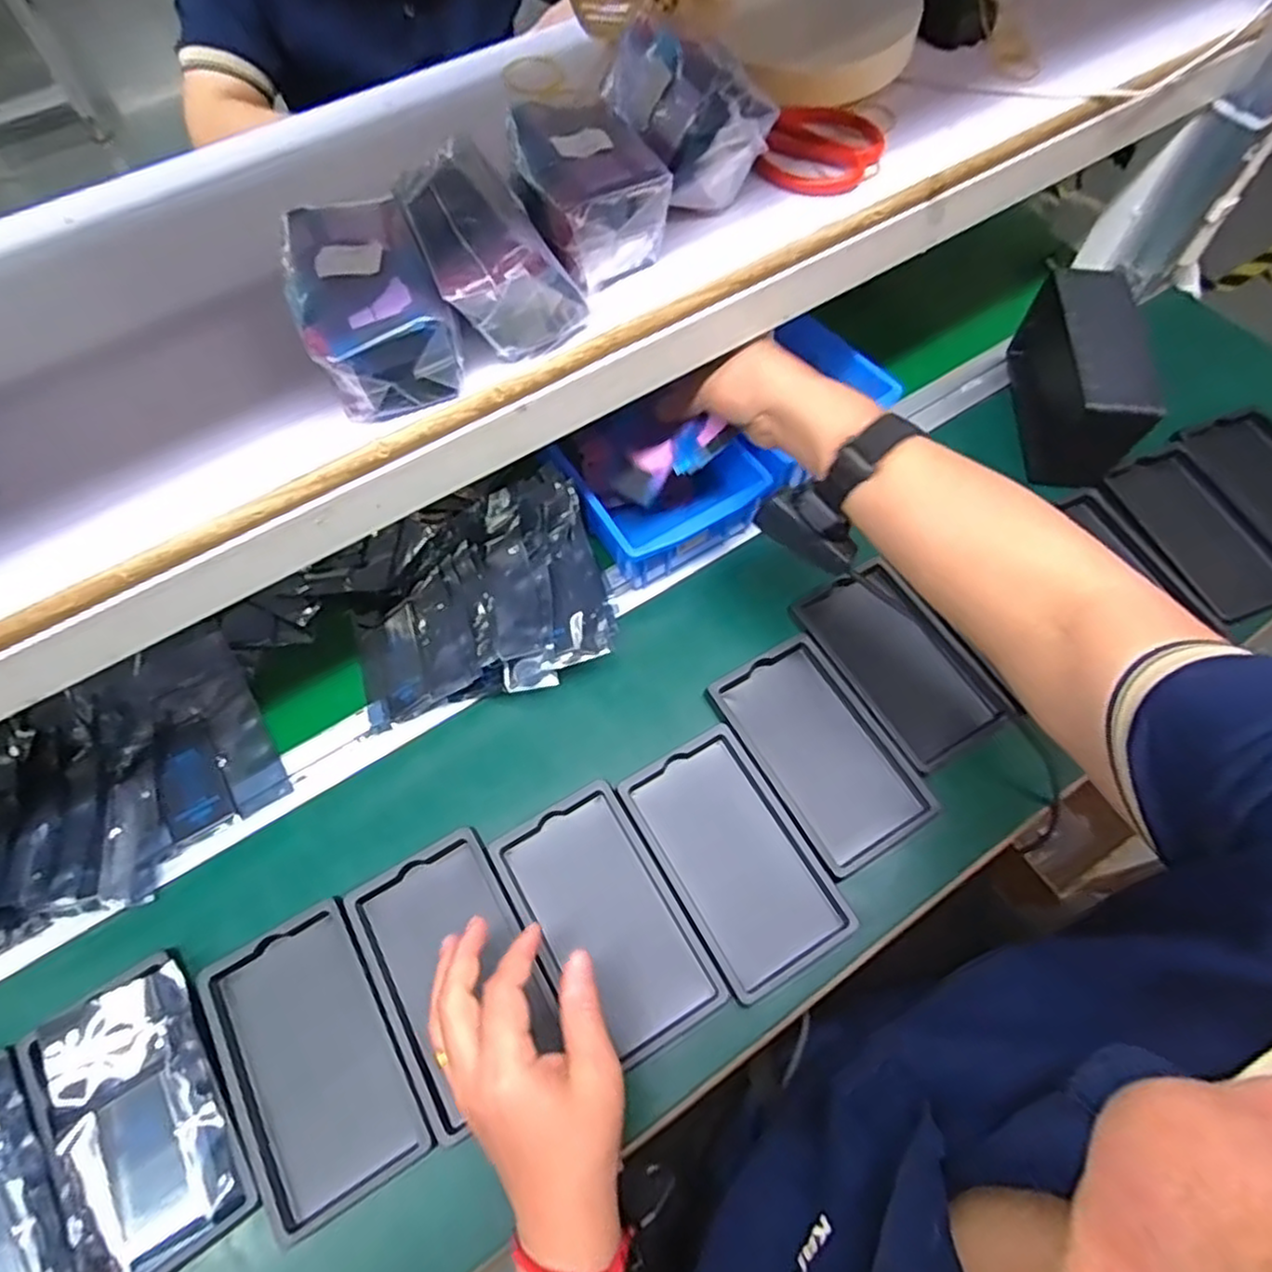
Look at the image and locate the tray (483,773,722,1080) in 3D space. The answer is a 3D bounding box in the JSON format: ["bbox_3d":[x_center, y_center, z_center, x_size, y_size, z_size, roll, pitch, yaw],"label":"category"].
[{"bbox_3d":[-0.020,0.186,0.456,0.091,0.022,0.159,-28,67,-14],"label":"tray"}]

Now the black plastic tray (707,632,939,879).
[{"bbox_3d":[0.132,0.080,0.503,0.093,0.010,0.158,-27,67,-14],"label":"black plastic tray"}]

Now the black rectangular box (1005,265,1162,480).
[{"bbox_3d":[0.376,-0.217,0.592,0.061,0.102,0.163,4,64,1],"label":"black rectangular box"}]

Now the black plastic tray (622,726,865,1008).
[{"bbox_3d":[0.066,0.149,0.473,0.091,0.013,0.160,-28,67,-14],"label":"black plastic tray"}]

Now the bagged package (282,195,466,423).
[{"bbox_3d":[-0.135,-0.166,0.349,0.065,0.047,0.106,-25,65,-11],"label":"bagged package"}]

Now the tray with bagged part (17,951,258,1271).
[{"bbox_3d":[-0.292,0.282,0.409,0.094,0.015,0.157,-30,68,-15],"label":"tray with bagged part"}]

